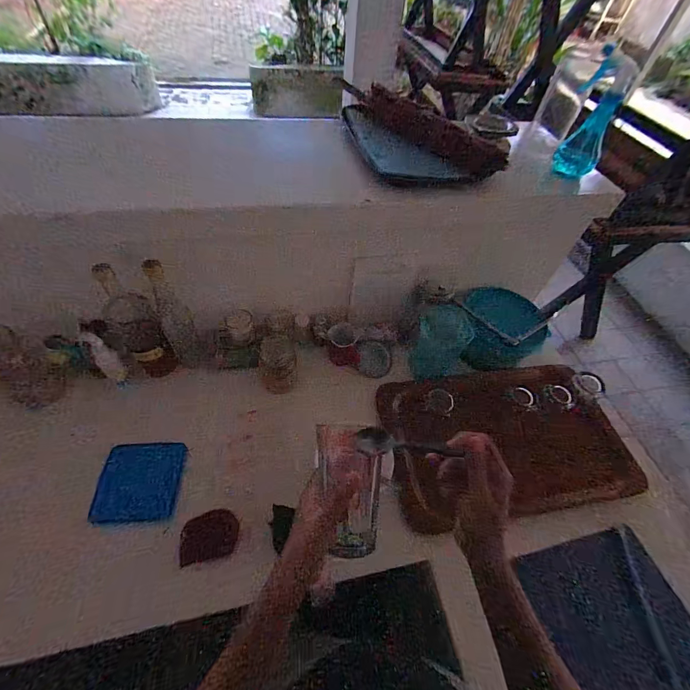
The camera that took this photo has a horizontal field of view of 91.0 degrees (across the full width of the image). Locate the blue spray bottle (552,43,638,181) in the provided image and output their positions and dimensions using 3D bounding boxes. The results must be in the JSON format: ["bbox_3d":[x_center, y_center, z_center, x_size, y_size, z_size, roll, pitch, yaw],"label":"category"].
[{"bbox_3d":[0.490,-0.444,0.669,0.080,0.191,0.074,18,54,9],"label":"blue spray bottle"}]

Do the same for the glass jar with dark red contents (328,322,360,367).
[{"bbox_3d":[-0.001,-0.001,0.823,0.074,0.070,0.074,2,53,-3],"label":"glass jar with dark red contents"}]

